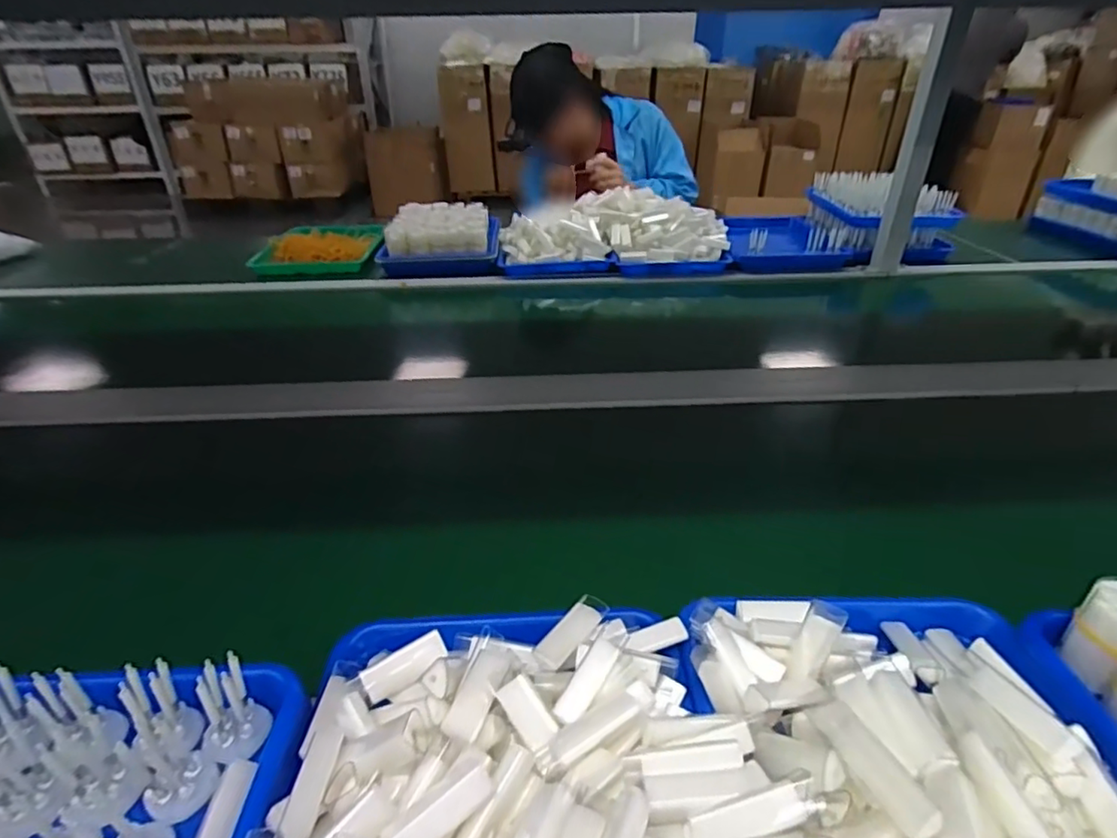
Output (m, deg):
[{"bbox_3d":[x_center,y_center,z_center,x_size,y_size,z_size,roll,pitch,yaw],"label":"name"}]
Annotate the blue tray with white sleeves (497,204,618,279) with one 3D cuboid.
[{"bbox_3d":[-0.009,-0.399,1.298,0.239,0.098,0.234,-2,32,-2],"label":"blue tray with white sleeves"}]

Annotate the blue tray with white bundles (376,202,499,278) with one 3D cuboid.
[{"bbox_3d":[-0.255,-0.403,1.323,0.243,0.104,0.249,-1,32,0],"label":"blue tray with white bundles"}]

